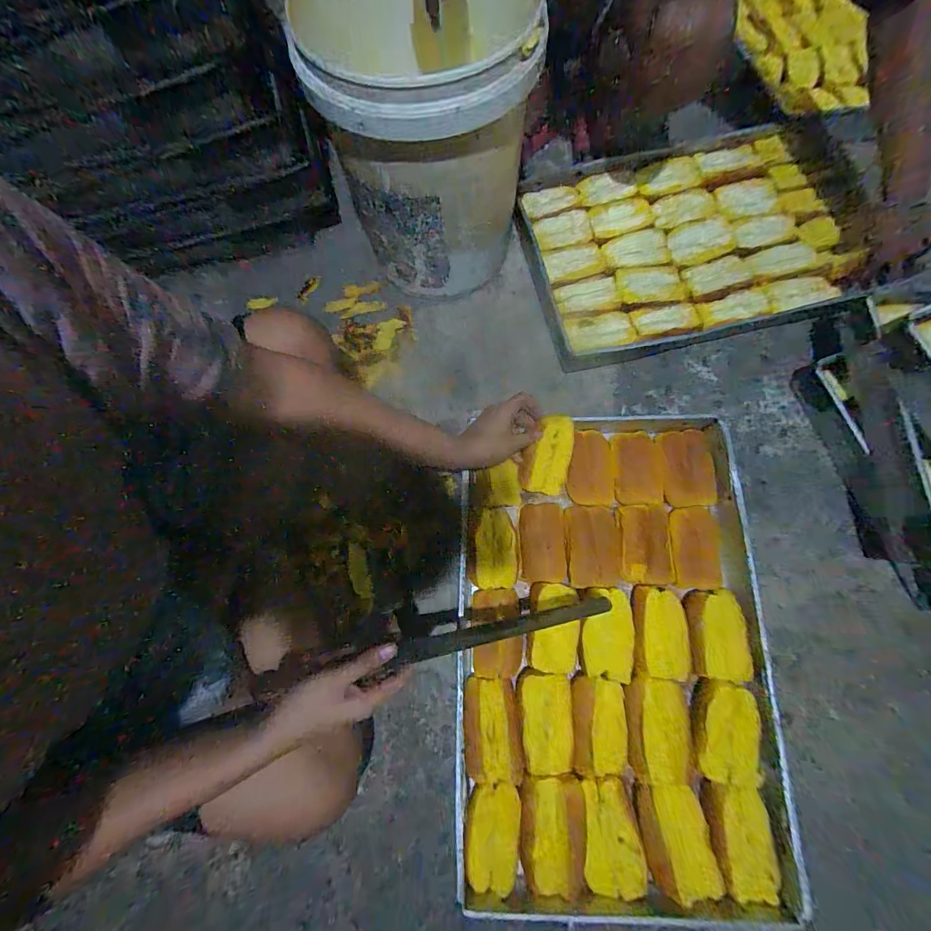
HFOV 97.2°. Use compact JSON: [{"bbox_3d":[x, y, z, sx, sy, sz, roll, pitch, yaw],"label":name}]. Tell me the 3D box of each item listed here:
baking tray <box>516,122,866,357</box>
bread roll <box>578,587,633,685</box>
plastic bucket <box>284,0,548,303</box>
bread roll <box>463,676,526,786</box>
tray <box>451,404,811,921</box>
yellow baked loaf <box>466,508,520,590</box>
[{"bbox_3d":[0.408,-0.417,0.766,0.587,0.065,0.406,-11,74,-2],"label":"baking tray"},{"bbox_3d":[0.195,0.235,0.576,0.068,0.030,0.118,5,74,3],"label":"bread roll"},{"bbox_3d":[-0.063,-0.510,0.654,0.290,0.350,0.313,-9,74,-1],"label":"plastic bucket"},{"bbox_3d":[0.036,0.351,0.551,0.074,0.033,0.117,-3,74,1],"label":"bread roll"},{"bbox_3d":[0.195,0.224,0.578,0.407,0.066,0.620,0,74,2],"label":"tray"},{"bbox_3d":[0.041,0.125,0.623,0.077,0.031,0.117,-2,74,1],"label":"yellow baked loaf"}]

